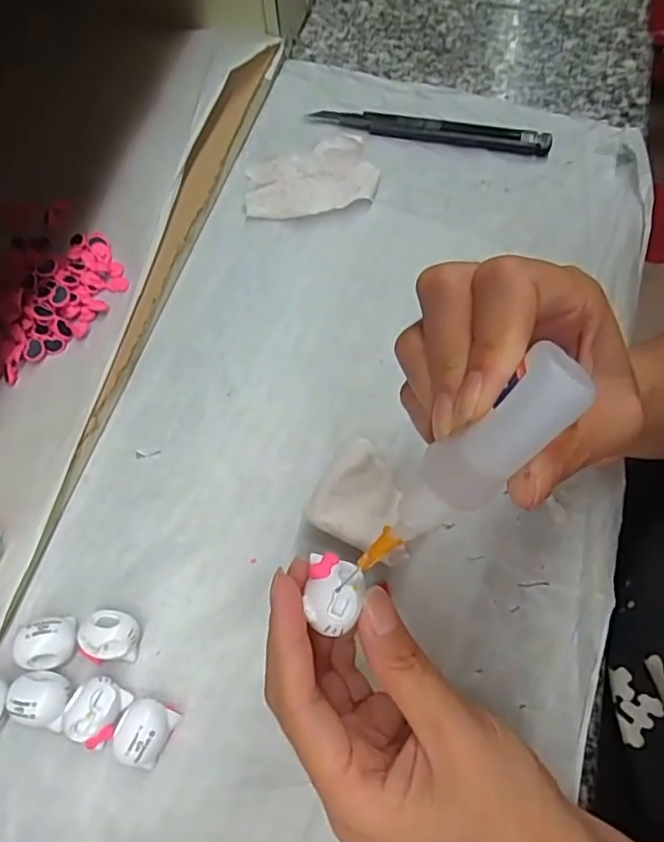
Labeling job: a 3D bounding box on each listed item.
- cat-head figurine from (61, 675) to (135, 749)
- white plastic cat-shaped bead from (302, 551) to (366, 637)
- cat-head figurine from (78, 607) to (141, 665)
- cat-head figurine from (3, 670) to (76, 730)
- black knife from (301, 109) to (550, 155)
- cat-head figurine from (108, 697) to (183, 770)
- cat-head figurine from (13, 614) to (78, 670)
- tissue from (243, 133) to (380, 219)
[{"bbox_3d":[-0.101,0.123,0.255,0.022,0.017,0.026,16,67,8],"label":"cat-head figurine"},{"bbox_3d":[0.001,0.058,0.205,0.019,0.008,0.024,11,67,7],"label":"white plastic cat-shaped bead"},{"bbox_3d":[-0.099,0.095,0.267,0.027,0.019,0.021,0,66,1],"label":"cat-head figurine"},{"bbox_3d":[-0.124,0.119,0.257,0.023,0.018,0.020,17,68,8],"label":"cat-head figurine"},{"bbox_3d":[0.065,-0.192,0.394,0.152,0.006,0.018,12,67,6],"label":"black knife"},{"bbox_3d":[-0.079,0.129,0.251,0.023,0.018,0.025,29,70,13],"label":"cat-head figurine"},{"bbox_3d":[-0.128,0.098,0.267,0.027,0.019,0.022,3,66,2],"label":"cat-head figurine"},{"bbox_3d":[-0.014,-0.150,0.375,0.083,0.009,0.054,-15,67,-6],"label":"tissue"}]

